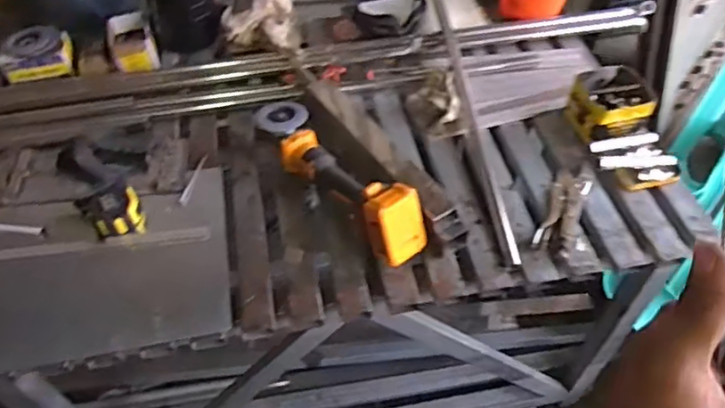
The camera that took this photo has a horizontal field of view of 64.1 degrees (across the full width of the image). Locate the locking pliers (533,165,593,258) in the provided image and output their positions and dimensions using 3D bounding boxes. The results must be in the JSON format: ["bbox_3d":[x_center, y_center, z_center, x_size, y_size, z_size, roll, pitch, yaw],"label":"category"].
[{"bbox_3d":[0.355,0.008,1.011,0.066,0.026,0.198,20,53,17],"label":"locking pliers"}]

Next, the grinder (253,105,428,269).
[{"bbox_3d":[-0.048,-0.051,1.013,0.090,0.116,0.400,-34,57,-24],"label":"grinder"}]

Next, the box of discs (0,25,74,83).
[{"bbox_3d":[-0.688,-0.317,1.234,0.129,0.079,0.107,-7,50,-5],"label":"box of discs"}]

